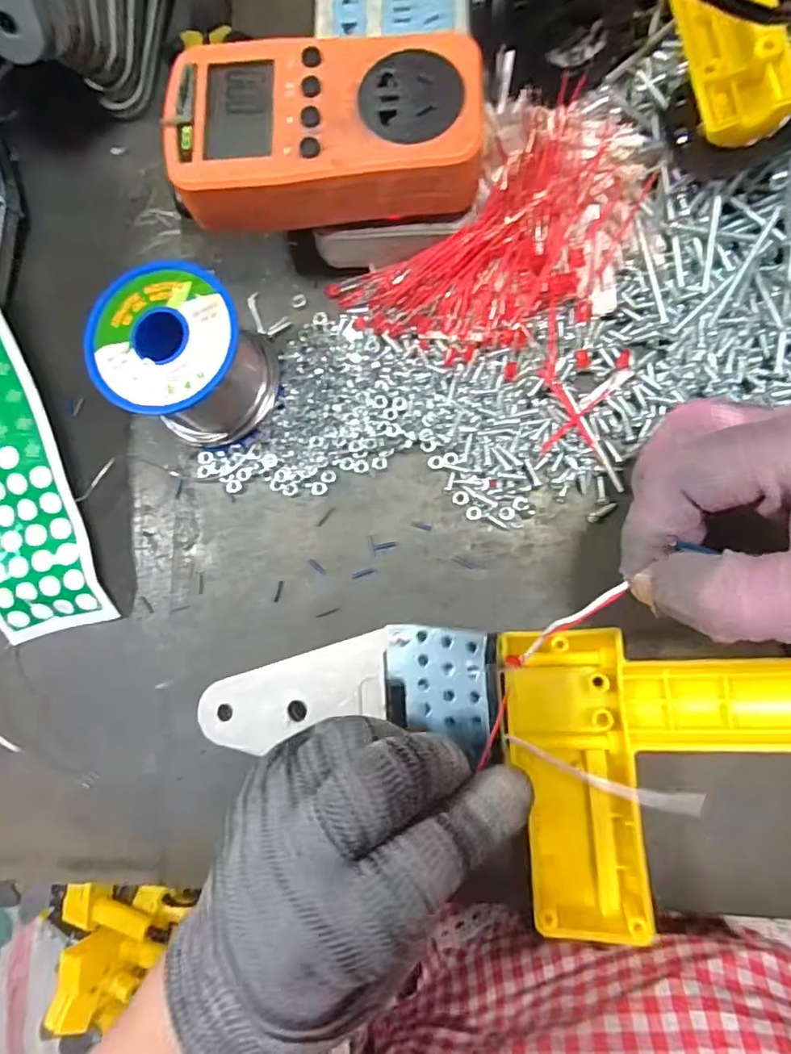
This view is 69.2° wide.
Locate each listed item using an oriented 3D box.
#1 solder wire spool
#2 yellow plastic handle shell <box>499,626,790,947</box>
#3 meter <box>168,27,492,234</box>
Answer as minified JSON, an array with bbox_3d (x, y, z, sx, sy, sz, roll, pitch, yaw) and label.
[{"bbox_3d":[-0.095,-0.077,0.269,0.064,0.061,0.064,-1,83,7],"label":"solder wire spool"},{"bbox_3d":[0.121,0.097,0.232,0.143,0.041,0.114,-6,84,7],"label":"yellow plastic handle shell"},{"bbox_3d":[-0.028,-0.162,0.243,0.126,0.031,0.072,-1,83,7],"label":"meter"}]

